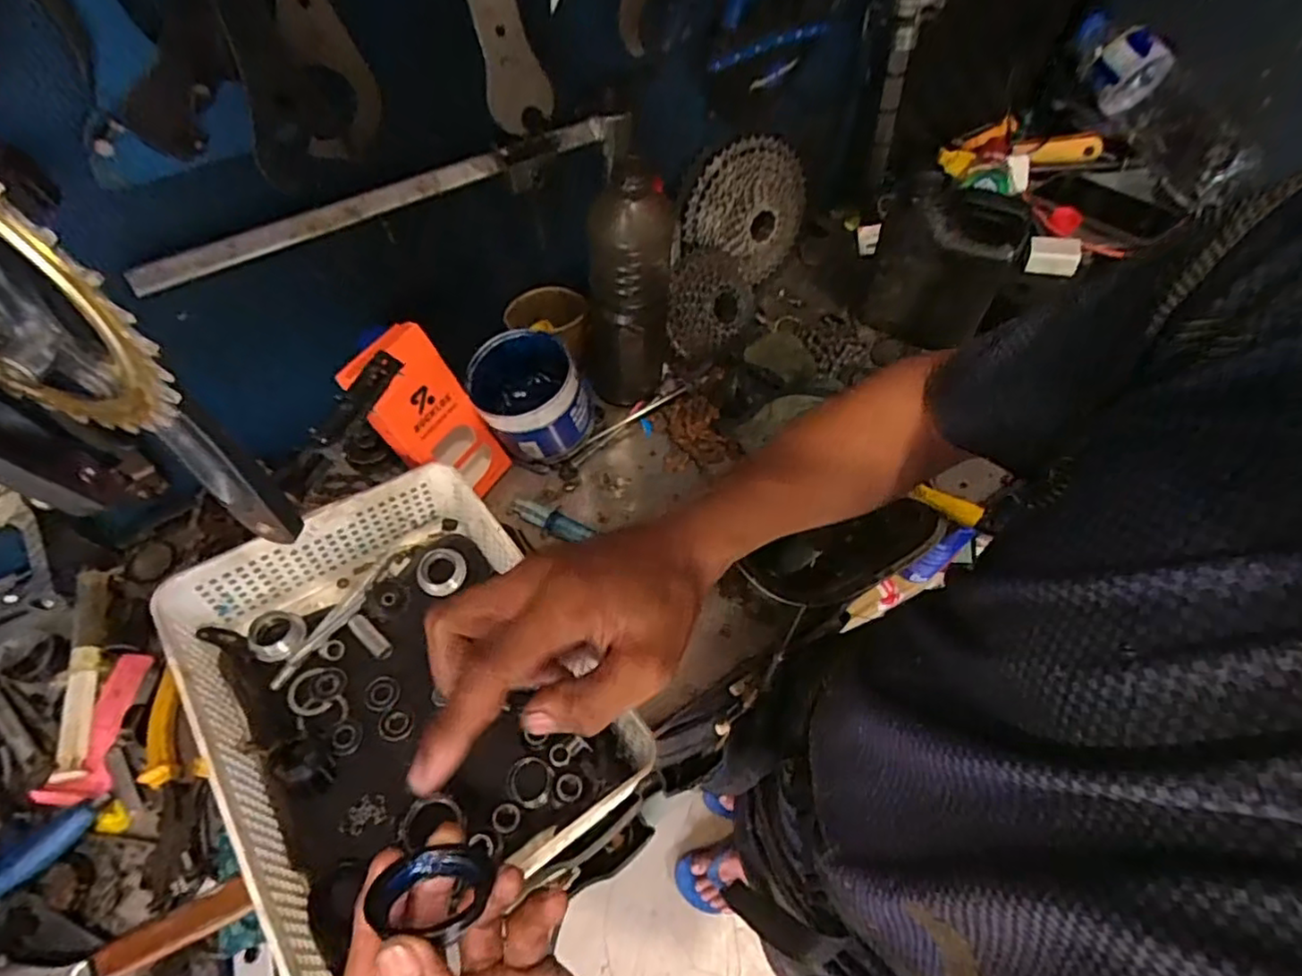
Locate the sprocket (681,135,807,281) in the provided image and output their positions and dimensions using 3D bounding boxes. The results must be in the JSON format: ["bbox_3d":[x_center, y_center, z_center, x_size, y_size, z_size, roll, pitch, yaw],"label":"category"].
[{"bbox_3d":[0.111,-0.315,0.720,0.162,0.145,0.040,1,25,-31],"label":"sprocket"}]

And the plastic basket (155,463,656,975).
[{"bbox_3d":[-0.193,0.148,0.499,0.247,0.115,0.313,-33,66,-17],"label":"plastic basket"}]

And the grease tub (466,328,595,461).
[{"bbox_3d":[-0.119,-0.088,0.652,0.115,0.115,0.113,0,61,0],"label":"grease tub"}]

